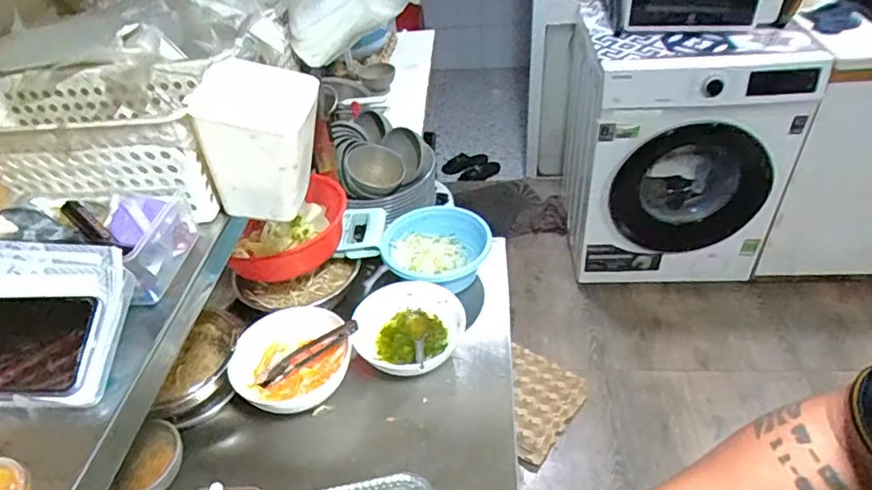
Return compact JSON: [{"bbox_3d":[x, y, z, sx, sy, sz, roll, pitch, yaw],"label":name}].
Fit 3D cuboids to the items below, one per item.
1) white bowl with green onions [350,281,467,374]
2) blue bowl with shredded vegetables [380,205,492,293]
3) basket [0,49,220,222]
[{"bbox_3d":[-0.049,0.138,0.883,0.179,0.066,0.168,14,44,22],"label":"white bowl with green onions"},{"bbox_3d":[-0.004,0.012,1.002,0.175,0.070,0.189,-3,41,3],"label":"blue bowl with shredded vegetables"},{"bbox_3d":[-0.361,-0.110,0.572,0.284,0.099,0.143,-4,41,2],"label":"basket"}]

